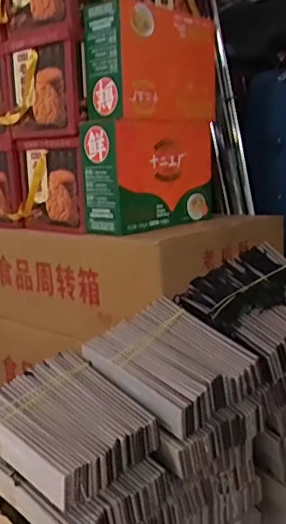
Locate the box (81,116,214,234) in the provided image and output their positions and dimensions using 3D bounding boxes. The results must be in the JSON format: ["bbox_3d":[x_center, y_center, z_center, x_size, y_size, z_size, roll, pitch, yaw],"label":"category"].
[{"bbox_3d":[0.026,-0.234,1.461,0.143,0.264,0.414,5,13,36],"label":"box"}]

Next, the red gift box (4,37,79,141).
[{"bbox_3d":[-0.263,-0.436,1.433,0.263,0.220,0.053,7,13,40],"label":"red gift box"}]

